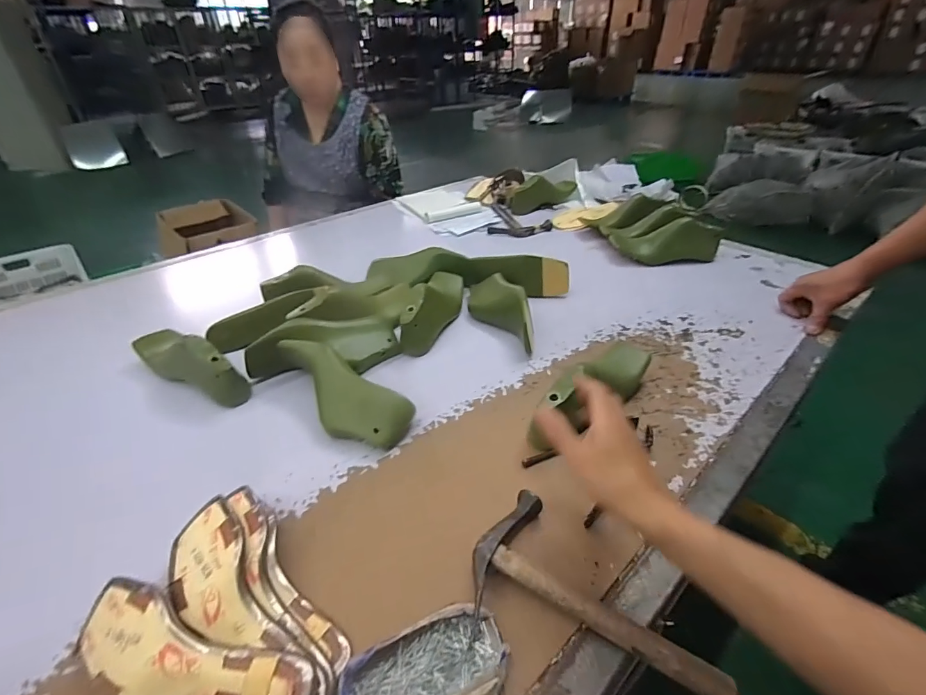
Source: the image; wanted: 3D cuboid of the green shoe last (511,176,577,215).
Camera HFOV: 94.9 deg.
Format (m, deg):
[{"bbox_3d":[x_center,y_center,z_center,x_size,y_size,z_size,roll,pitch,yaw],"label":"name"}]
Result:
[{"bbox_3d":[0.249,-0.473,1.273,0.097,0.090,0.241,24,43,30],"label":"green shoe last"}]

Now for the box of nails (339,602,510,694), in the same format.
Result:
[{"bbox_3d":[-0.028,0.266,0.340,0.132,0.028,0.078,-18,39,-22],"label":"box of nails"}]

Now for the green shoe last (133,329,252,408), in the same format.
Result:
[{"bbox_3d":[-0.421,0.015,0.647,0.226,0.088,0.070,22,42,28],"label":"green shoe last"}]

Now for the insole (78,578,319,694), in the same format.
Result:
[{"bbox_3d":[-0.228,0.257,0.344,0.235,0.045,0.070,10,37,16],"label":"insole"}]

